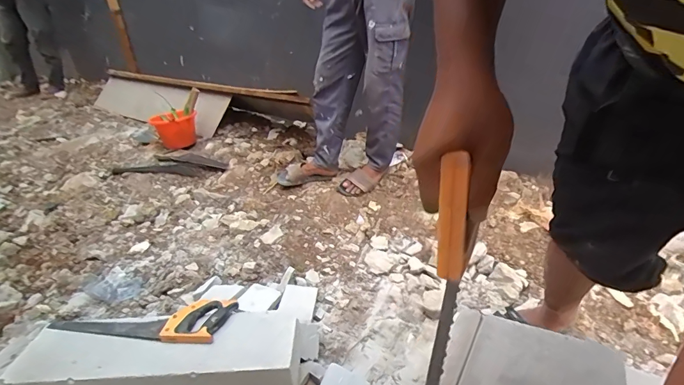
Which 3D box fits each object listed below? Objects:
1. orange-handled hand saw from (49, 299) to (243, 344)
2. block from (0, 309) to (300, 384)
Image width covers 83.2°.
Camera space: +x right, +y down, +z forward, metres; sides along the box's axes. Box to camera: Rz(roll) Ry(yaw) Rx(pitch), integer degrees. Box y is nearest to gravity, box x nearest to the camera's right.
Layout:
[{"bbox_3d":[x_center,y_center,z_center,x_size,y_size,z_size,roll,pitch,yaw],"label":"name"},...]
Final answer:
[{"bbox_3d":[-0.471,0.289,0.906,0.430,0.033,0.125,5,30,8],"label":"orange-handled hand saw"},{"bbox_3d":[-0.402,0.371,0.859,0.602,0.124,0.175,-1,30,-1],"label":"block"}]

